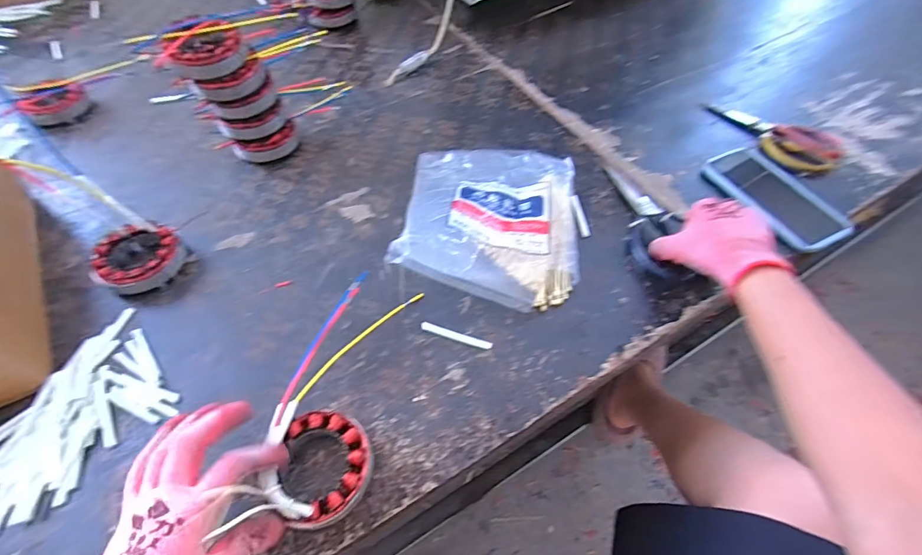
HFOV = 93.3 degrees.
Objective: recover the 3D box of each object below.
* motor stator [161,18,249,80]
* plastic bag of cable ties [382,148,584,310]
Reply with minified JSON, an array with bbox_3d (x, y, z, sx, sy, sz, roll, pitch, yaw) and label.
[{"bbox_3d":[-0.294,-0.265,0.503,0.082,0.039,0.074,-17,58,-11],"label":"motor stator"},{"bbox_3d":[0.038,-0.086,0.506,0.202,0.063,0.250,4,55,2],"label":"plastic bag of cable ties"}]

